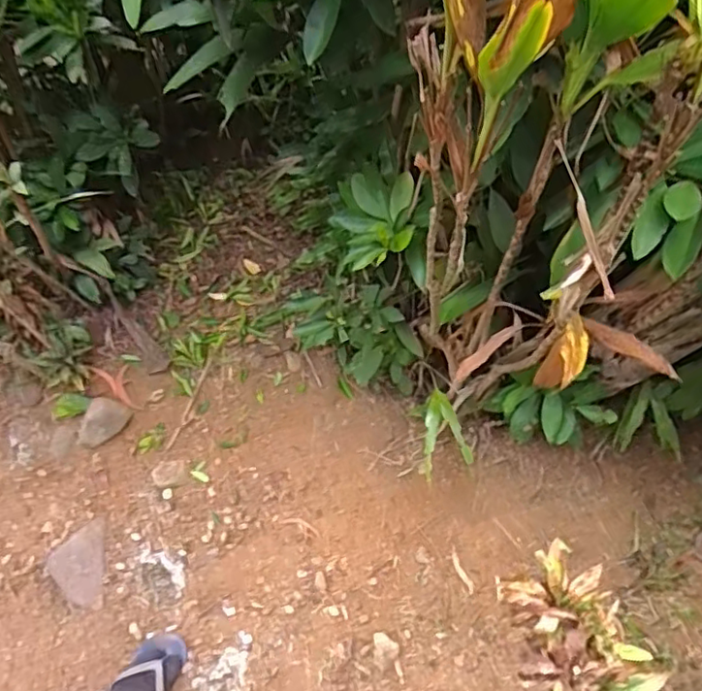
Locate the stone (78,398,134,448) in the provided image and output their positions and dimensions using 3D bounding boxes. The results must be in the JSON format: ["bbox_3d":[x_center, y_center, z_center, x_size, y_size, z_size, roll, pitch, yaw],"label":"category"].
[{"bbox_3d":[-0.589,0.185,1.451,0.095,0.035,0.120,24,63,11],"label":"stone"}]

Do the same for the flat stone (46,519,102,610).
[{"bbox_3d":[-0.590,0.478,1.316,0.116,0.018,0.175,-9,59,-11],"label":"flat stone"}]

